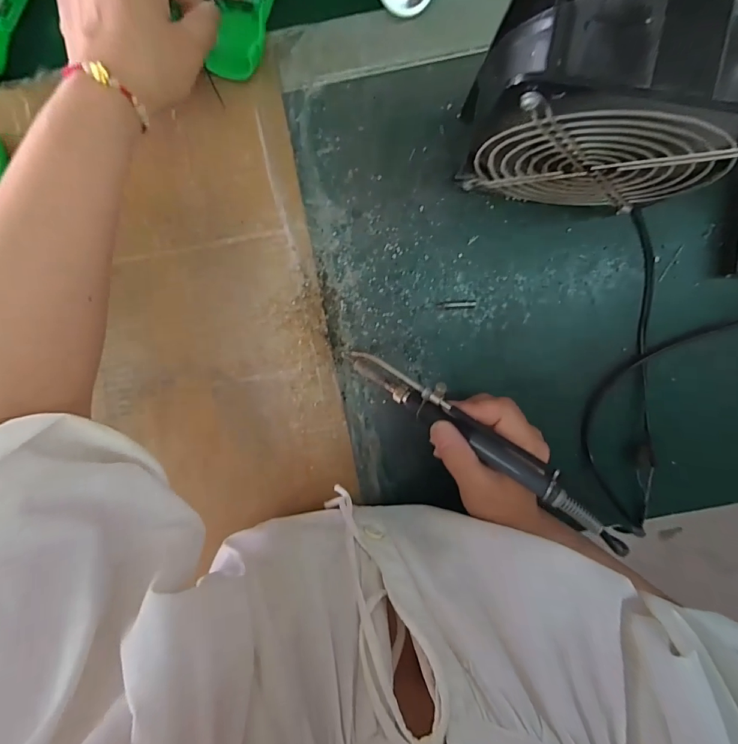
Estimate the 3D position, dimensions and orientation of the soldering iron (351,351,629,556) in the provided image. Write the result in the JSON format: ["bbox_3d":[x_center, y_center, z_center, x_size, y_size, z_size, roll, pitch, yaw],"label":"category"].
[{"bbox_3d":[0.072,0.043,0.285,0.212,0.025,0.024,35,91,20],"label":"soldering iron"}]

